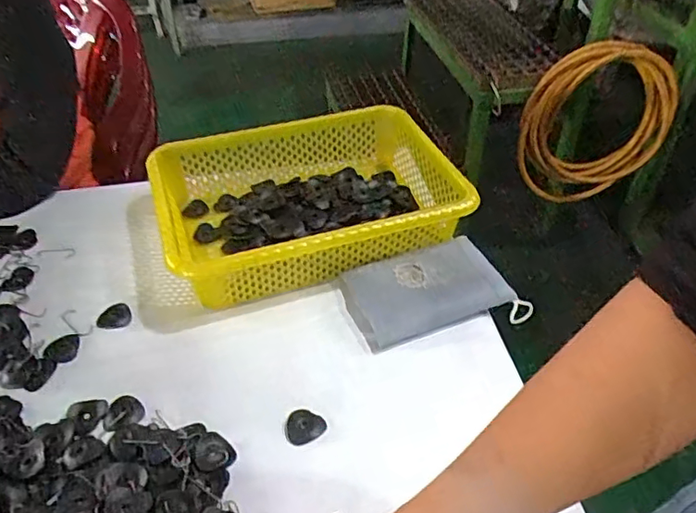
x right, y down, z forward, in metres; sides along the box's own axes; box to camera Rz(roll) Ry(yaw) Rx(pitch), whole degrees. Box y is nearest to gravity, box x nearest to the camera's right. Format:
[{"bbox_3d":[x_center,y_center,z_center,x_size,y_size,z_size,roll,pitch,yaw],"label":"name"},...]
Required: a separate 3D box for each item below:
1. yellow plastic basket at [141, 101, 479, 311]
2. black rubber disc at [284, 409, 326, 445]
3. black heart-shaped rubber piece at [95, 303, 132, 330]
[{"bbox_3d":[-0.047,-0.070,0.713,0.356,0.092,0.248,-13,44,-15],"label":"yellow plastic basket"},{"bbox_3d":[-0.041,0.158,0.529,0.037,0.009,0.031,-19,46,-20],"label":"black rubber disc"},{"bbox_3d":[-0.260,0.067,0.626,0.036,0.004,0.033,-19,46,-21],"label":"black heart-shaped rubber piece"}]

